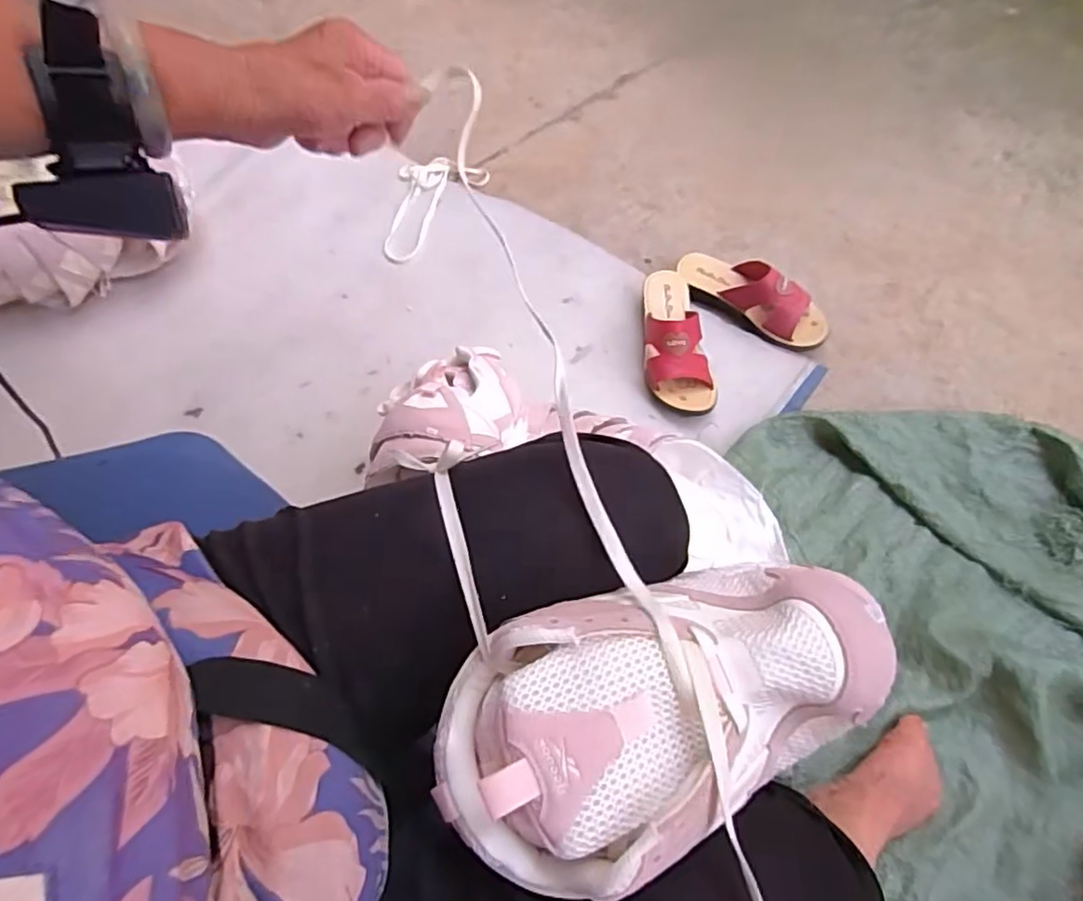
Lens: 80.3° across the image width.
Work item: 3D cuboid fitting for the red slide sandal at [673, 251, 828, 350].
[{"bbox_3d":[0.300,-0.223,0.914,0.228,0.076,0.082,31,72,19],"label":"red slide sandal"}]

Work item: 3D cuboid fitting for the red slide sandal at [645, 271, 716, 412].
[{"bbox_3d":[0.182,-0.157,0.876,0.087,0.079,0.228,-4,65,5],"label":"red slide sandal"}]

